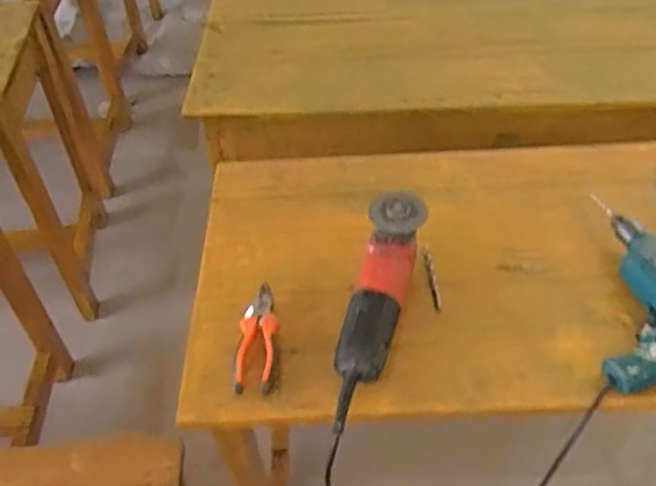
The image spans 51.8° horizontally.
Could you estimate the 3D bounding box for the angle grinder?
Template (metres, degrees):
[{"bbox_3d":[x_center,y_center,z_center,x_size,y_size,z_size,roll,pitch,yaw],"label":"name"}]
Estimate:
[{"bbox_3d":[0.057,0.073,0.828,0.070,0.092,0.319,11,48,14],"label":"angle grinder"}]

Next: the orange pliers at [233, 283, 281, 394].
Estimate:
[{"bbox_3d":[-0.086,0.116,0.838,0.047,0.016,0.154,-2,46,2],"label":"orange pliers"}]

